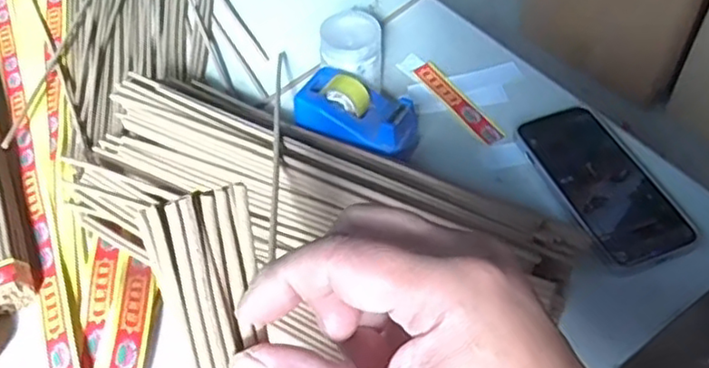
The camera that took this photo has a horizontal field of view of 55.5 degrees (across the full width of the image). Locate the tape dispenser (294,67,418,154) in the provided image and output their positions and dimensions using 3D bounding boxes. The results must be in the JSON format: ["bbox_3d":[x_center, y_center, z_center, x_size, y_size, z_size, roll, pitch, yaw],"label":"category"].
[{"bbox_3d":[0.002,-0.056,0.571,0.101,0.055,0.061,17,52,15],"label":"tape dispenser"}]

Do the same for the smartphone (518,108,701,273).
[{"bbox_3d":[0.199,-0.002,0.535,0.080,0.014,0.153,-18,52,-13],"label":"smartphone"}]

